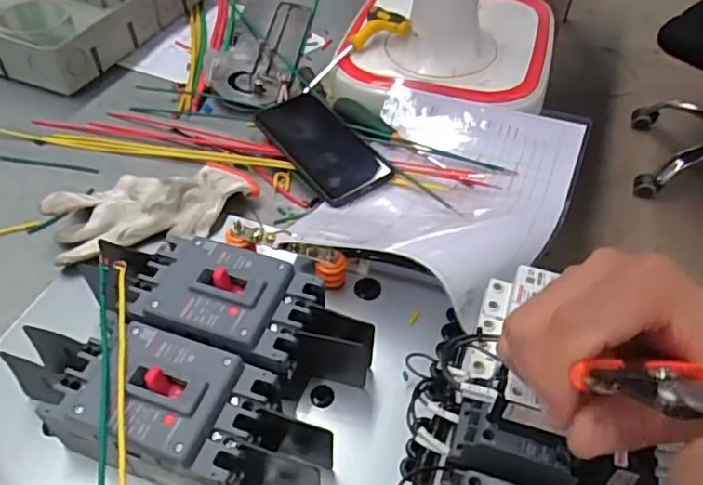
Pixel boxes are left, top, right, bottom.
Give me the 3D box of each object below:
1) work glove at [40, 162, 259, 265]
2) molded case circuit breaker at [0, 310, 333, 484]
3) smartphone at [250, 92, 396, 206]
[{"bbox_3d":[-0.184,-0.035,0.564,0.187,0.037,0.100,-17,50,-15],"label":"work glove"},{"bbox_3d":[-0.124,0.119,0.399,0.207,0.084,0.088,14,49,12],"label":"molded case circuit breaker"},{"bbox_3d":[-0.031,-0.102,0.621,0.081,0.017,0.172,-25,53,-21],"label":"smartphone"}]

